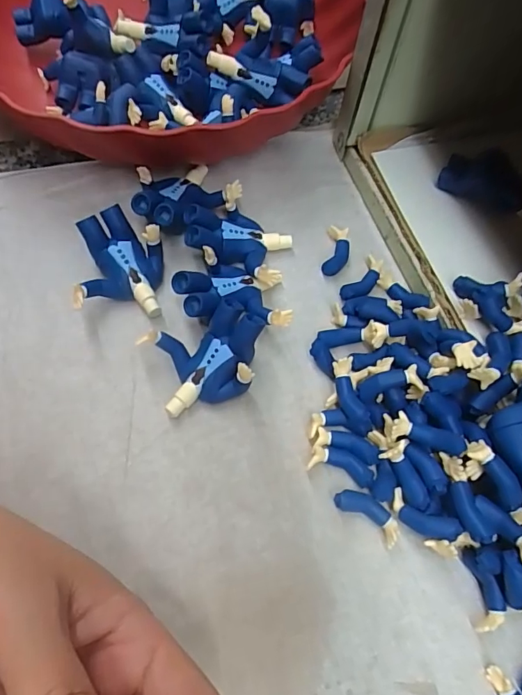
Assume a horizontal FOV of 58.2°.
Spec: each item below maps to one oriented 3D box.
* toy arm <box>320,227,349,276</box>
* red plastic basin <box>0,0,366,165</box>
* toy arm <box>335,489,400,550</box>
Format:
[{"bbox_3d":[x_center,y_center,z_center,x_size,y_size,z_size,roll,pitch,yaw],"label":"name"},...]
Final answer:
[{"bbox_3d":[0.041,-0.052,0.254,0.013,0.010,0.029,11,65,2],"label":"toy arm"},{"bbox_3d":[-0.071,-0.203,0.290,0.232,0.052,0.239,1,65,-3],"label":"red plastic basin"},{"bbox_3d":[0.045,0.070,0.197,0.029,0.009,0.012,38,69,14],"label":"toy arm"}]

